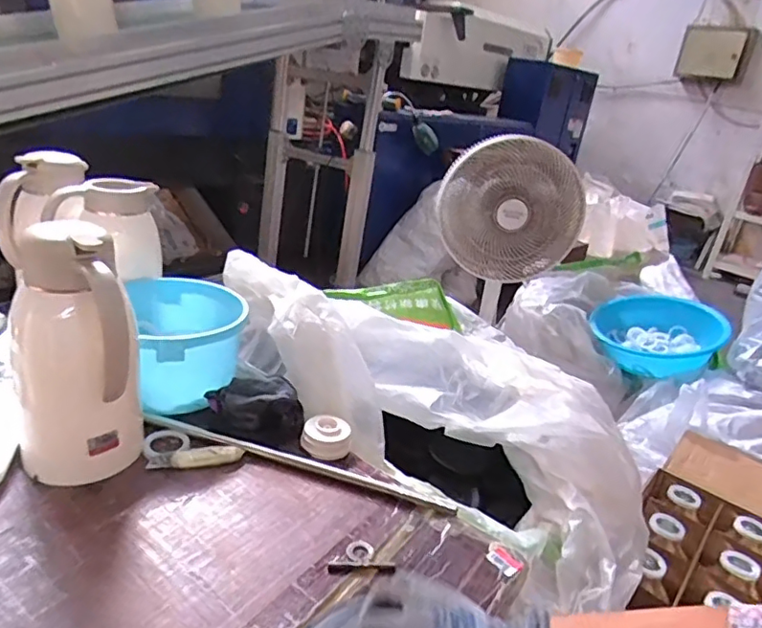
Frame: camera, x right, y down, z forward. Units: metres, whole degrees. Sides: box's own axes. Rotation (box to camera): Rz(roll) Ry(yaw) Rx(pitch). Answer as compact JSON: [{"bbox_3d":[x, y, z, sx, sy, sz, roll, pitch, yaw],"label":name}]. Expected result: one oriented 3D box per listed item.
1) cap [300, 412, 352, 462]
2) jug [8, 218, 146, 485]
[{"bbox_3d":[-0.069,0.161,0.754,0.062,0.029,0.059,7,23,-3],"label":"cap"},{"bbox_3d":[-0.320,0.050,0.605,0.126,0.264,0.112,-7,26,-31],"label":"jug"}]

